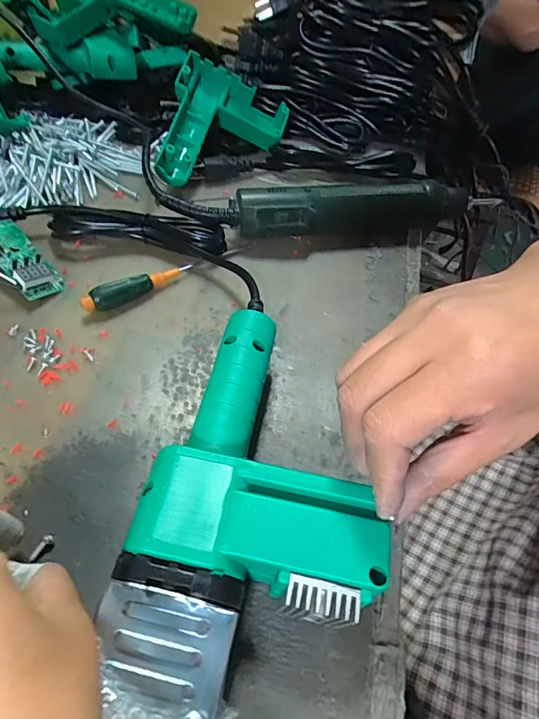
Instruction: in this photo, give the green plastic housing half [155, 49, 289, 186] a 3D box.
[{"bbox_3d":[-0.051,-0.236,0.451,0.119,0.033,0.161,19,65,-11],"label":"green plastic housing half"}]

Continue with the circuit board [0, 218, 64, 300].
[{"bbox_3d":[-0.196,-0.083,0.331,0.081,0.014,0.033,47,49,11],"label":"circuit board"}]

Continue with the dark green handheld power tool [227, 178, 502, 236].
[{"bbox_3d":[0.086,-0.135,0.387,0.241,0.043,0.034,-7,54,-10],"label":"dark green handheld power tool"}]

